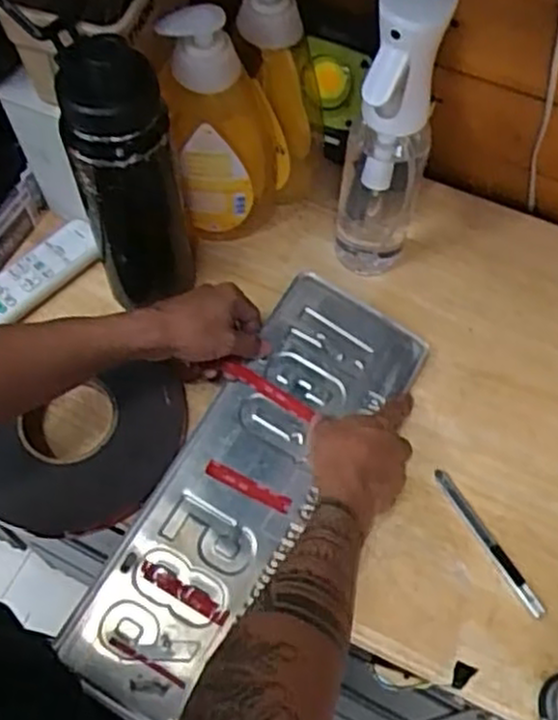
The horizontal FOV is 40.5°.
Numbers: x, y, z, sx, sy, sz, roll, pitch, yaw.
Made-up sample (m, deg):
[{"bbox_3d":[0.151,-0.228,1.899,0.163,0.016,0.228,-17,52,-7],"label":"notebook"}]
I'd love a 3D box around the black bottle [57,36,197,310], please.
[{"bbox_3d":[-0.115,-0.133,0.586,0.074,0.240,0.069,-13,62,-8],"label":"black bottle"}]

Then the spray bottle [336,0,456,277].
[{"bbox_3d":[0.094,-0.184,0.621,0.065,0.283,0.094,15,62,7],"label":"spray bottle"}]

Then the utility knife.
[{"bbox_3d":[0.169,0.144,0.608,0.012,0.006,0.133,-27,65,-14],"label":"utility knife"}]

